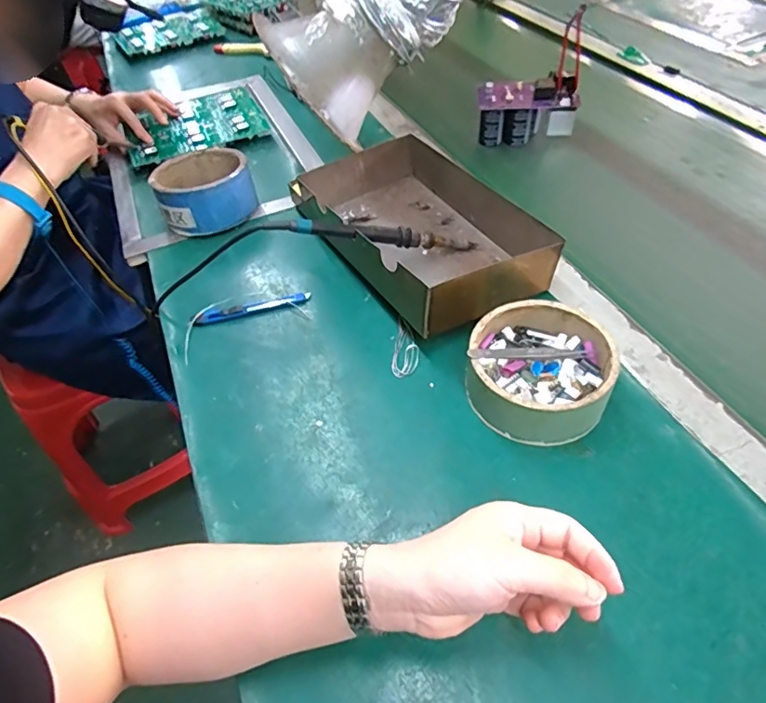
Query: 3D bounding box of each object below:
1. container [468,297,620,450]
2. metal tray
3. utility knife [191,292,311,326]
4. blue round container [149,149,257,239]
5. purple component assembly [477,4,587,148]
[{"bbox_3d":[0.135,0.017,0.454,0.117,0.052,0.122,-3,49,3],"label":"container"},{"bbox_3d":[0.025,-0.148,0.598,0.186,0.069,0.319,-26,52,-16],"label":"metal tray"},{"bbox_3d":[-0.143,-0.047,0.567,0.127,0.008,0.017,-16,50,-8],"label":"utility knife"},{"bbox_3d":[-0.234,-0.215,0.688,0.119,0.068,0.133,-21,51,-12],"label":"blue round container"},{"bbox_3d":[0.203,-0.370,0.722,0.129,0.149,0.065,4,50,9],"label":"purple component assembly"}]

